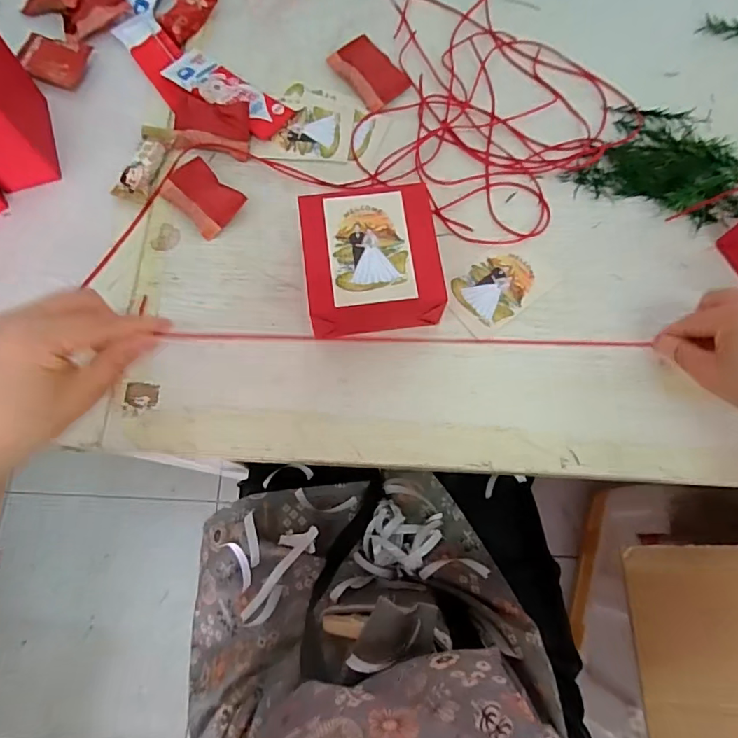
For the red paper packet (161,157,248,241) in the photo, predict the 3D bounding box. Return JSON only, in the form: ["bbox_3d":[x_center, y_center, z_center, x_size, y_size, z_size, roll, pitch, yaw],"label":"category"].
[{"bbox_3d":[-0.144,-0.150,0.422,0.068,0.014,0.046,42,77,11],"label":"red paper packet"}]

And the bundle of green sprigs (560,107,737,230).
[{"bbox_3d":[0.269,-0.175,0.429,0.153,0.018,0.109,30,75,8],"label":"bundle of green sprigs"}]

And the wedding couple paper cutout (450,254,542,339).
[{"bbox_3d":[0.103,-0.065,0.405,0.075,0.004,0.052,-34,76,-10],"label":"wedding couple paper cutout"}]

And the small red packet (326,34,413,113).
[{"bbox_3d":[-0.001,-0.279,0.463,0.049,0.012,0.070,-42,78,-12],"label":"small red packet"}]

